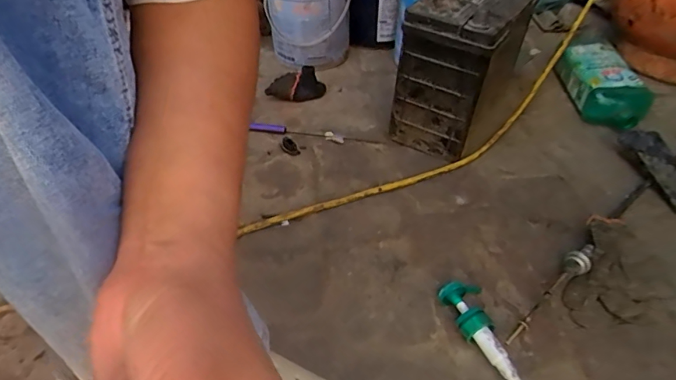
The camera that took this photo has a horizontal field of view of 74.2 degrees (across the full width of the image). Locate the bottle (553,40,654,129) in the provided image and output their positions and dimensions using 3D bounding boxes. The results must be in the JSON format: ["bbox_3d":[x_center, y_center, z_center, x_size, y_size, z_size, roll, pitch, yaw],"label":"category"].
[{"bbox_3d":[0.446,-0.181,0.765,0.091,0.090,0.219,-1,43,-2],"label":"bottle"}]

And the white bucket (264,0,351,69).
[{"bbox_3d":[-0.066,-0.357,0.891,0.179,0.199,0.198,-1,43,-2],"label":"white bucket"}]

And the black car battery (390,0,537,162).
[{"bbox_3d":[0.194,-0.192,0.689,0.129,0.213,0.236,25,48,23],"label":"black car battery"}]

